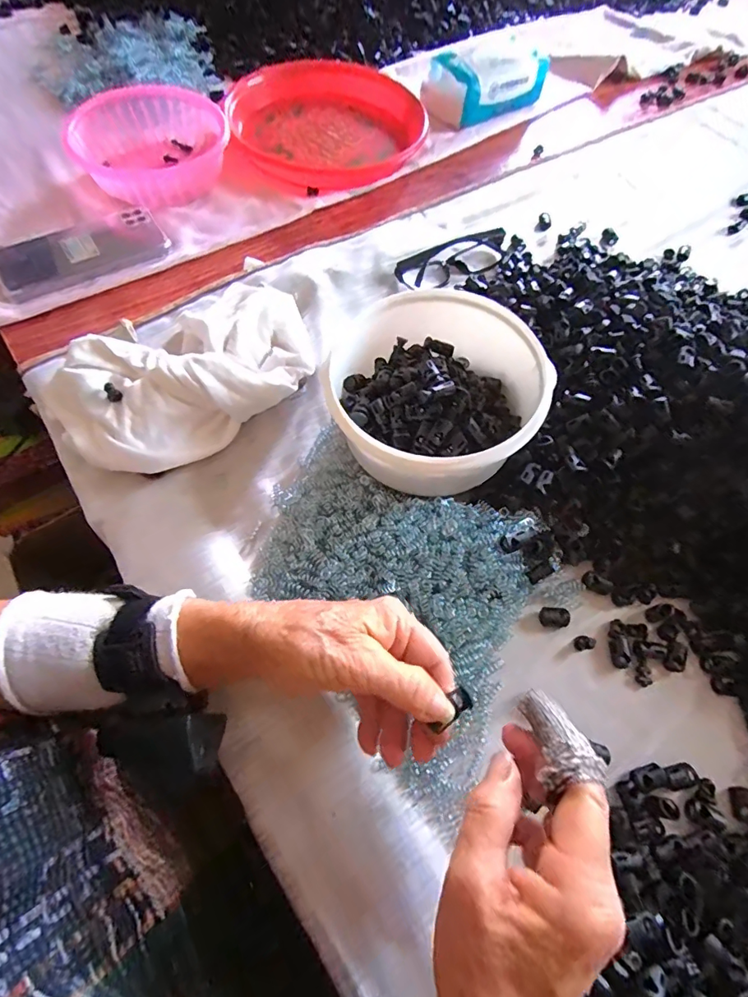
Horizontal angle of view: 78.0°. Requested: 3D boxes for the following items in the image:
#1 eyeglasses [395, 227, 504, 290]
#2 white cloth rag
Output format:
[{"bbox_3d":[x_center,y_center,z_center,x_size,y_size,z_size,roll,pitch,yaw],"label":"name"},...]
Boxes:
[{"bbox_3d":[0.089,-0.257,0.495,0.142,0.030,0.043,-34,69,-18],"label":"eyeglasses"},{"bbox_3d":[-0.155,-0.108,0.395,0.148,0.064,0.218,40,68,17],"label":"white cloth rag"}]

